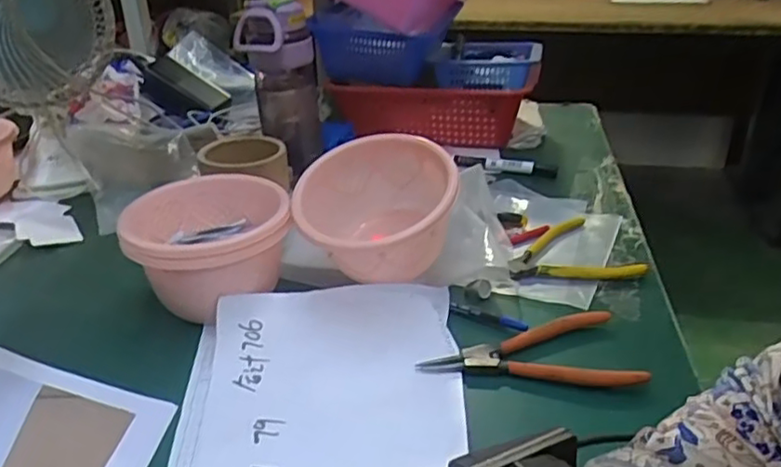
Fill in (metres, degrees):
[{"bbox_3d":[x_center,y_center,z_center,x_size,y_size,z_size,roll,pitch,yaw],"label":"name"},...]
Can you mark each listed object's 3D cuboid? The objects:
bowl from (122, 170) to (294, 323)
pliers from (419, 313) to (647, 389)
[{"bbox_3d":[-0.169,0.015,0.611,0.141,0.095,0.152,-2,28,1],"label":"bowl"},{"bbox_3d":[0.117,0.093,0.550,0.175,0.011,0.090,2,28,8],"label":"pliers"}]

